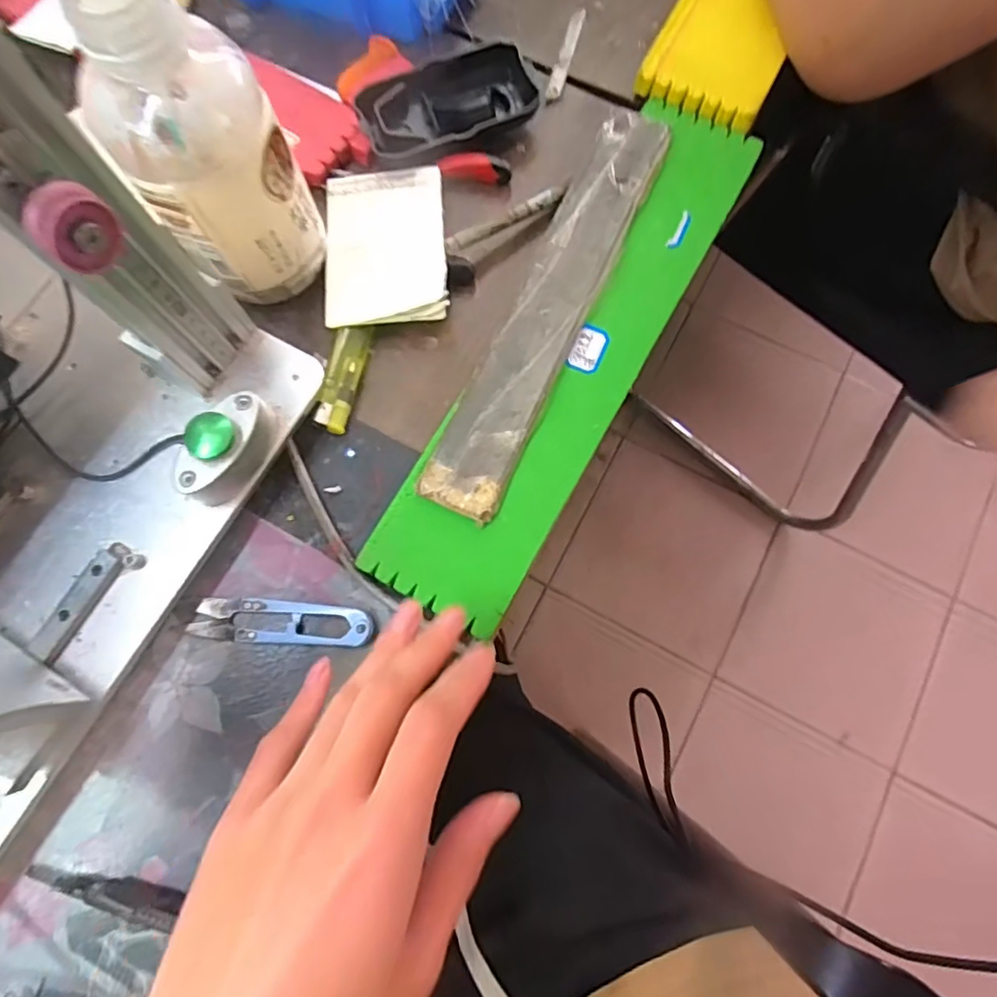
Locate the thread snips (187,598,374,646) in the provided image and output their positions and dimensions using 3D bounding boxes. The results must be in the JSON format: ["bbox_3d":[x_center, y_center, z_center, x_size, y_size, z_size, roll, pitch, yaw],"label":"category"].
[{"bbox_3d":[-0.113,0.064,0.302,0.096,0.011,0.021,2,76,2],"label":"thread snips"}]

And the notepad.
[{"bbox_3d":[-0.067,-0.152,0.346,0.071,0.004,0.100,-5,76,4],"label":"notepad"}]

